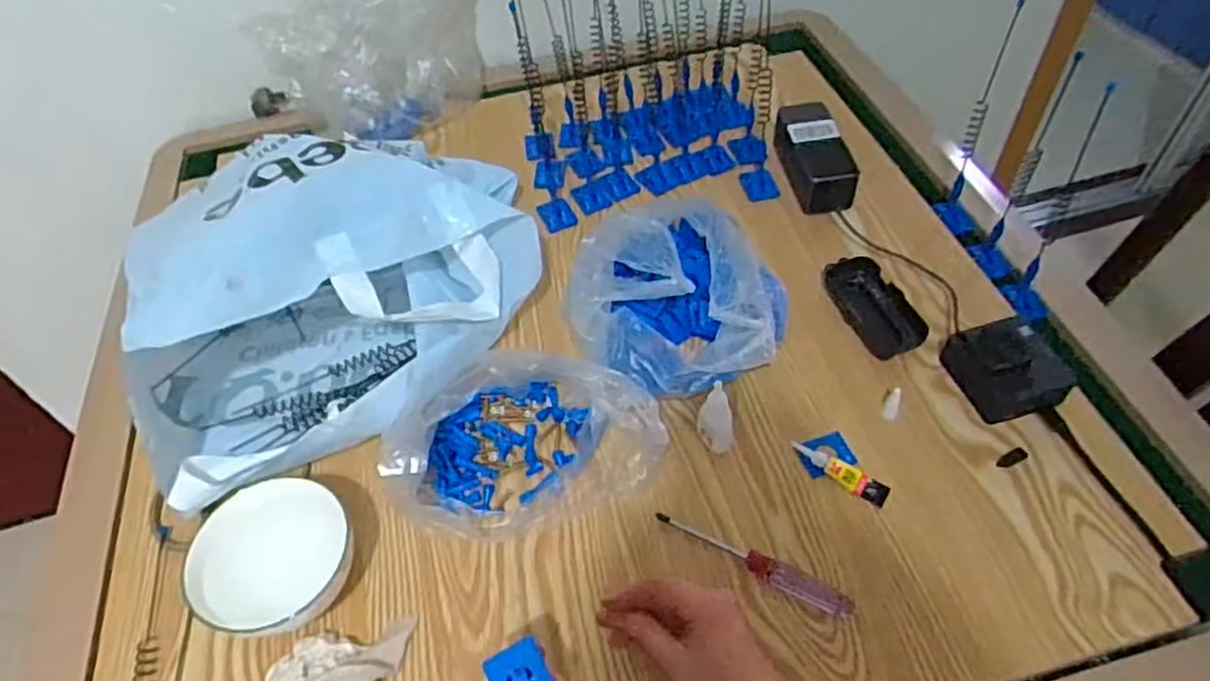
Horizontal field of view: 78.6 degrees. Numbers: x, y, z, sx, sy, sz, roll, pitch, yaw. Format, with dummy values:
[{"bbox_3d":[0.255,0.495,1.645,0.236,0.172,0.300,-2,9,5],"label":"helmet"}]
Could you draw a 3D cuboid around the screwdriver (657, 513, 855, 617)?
[{"bbox_3d":[0.108,0.159,0.538,0.148,0.013,0.021,24,59,21],"label":"screwdriver"}]

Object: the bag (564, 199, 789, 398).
[{"bbox_3d":[0.065,-0.040,0.658,0.186,0.072,0.193,5,54,9],"label":"bag"}]

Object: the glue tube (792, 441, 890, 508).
[{"bbox_3d":[0.183,0.103,0.580,0.079,0.008,0.020,26,60,22],"label":"glue tube"}]

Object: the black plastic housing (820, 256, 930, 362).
[{"bbox_3d":[0.245,-0.032,0.676,0.046,0.033,0.109,-15,54,-6],"label":"black plastic housing"}]

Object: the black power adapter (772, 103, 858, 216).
[{"bbox_3d":[0.219,-0.194,0.779,0.057,0.048,0.138,-7,53,0],"label":"black power adapter"}]

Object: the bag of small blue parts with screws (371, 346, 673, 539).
[{"bbox_3d":[-0.060,0.071,0.580,0.201,0.087,0.133,-8,53,-1],"label":"bag of small blue parts with screws"}]

